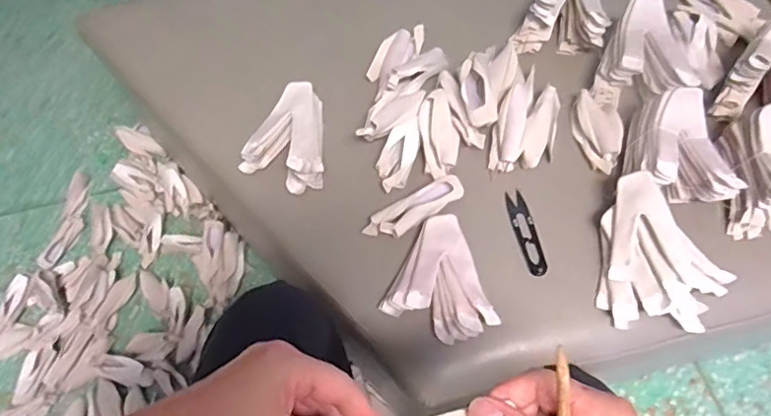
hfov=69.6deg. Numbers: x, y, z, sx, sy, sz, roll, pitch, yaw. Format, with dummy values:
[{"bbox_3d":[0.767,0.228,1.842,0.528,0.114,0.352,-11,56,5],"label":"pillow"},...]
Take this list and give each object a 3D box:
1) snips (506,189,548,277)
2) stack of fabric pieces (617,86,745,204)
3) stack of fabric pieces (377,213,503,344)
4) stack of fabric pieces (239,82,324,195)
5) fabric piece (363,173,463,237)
[{"bbox_3d":[0.154,0.027,0.605,0.024,0.005,0.099,-10,65,-4],"label":"snips"},{"bbox_3d":[0.319,-0.064,0.606,0.101,0.066,0.114,6,63,6],"label":"stack of fabric pieces"},{"bbox_3d":[0.068,0.072,0.559,0.105,0.034,0.113,26,67,12],"label":"stack of fabric pieces"},{"bbox_3d":[-0.120,-0.083,0.641,0.097,0.039,0.125,-2,62,2],"label":"stack of fabric pieces"},{"bbox_3d":[0.033,0.001,0.602,0.114,0.021,0.032,-29,68,-13],"label":"fabric piece"}]

